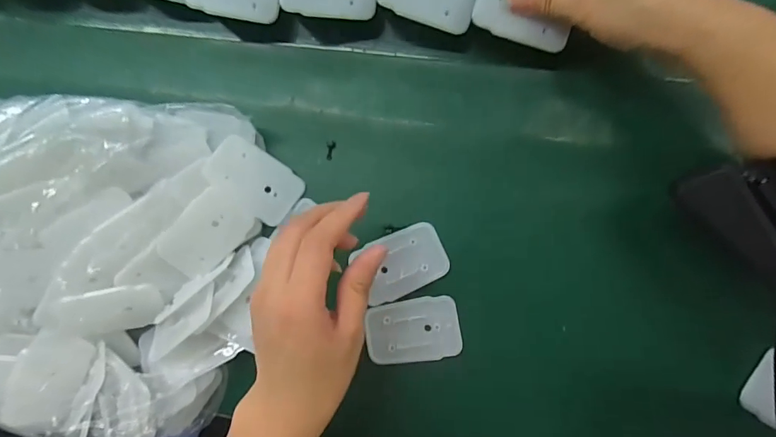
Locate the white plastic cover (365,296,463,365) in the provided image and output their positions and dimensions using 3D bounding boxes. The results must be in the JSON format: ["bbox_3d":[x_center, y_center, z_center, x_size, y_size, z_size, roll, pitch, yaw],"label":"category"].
[{"bbox_3d":[0.018,0.084,0.321,0.068,0.004,0.045,-10,88,7],"label":"white plastic cover"}]

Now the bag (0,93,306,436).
[{"bbox_3d":[-0.269,0.038,0.335,0.365,0.069,0.274,8,90,8],"label":"bag"}]

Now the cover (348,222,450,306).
[{"bbox_3d":[0.010,0.033,0.322,0.064,0.006,0.045,-24,86,7],"label":"cover"}]

